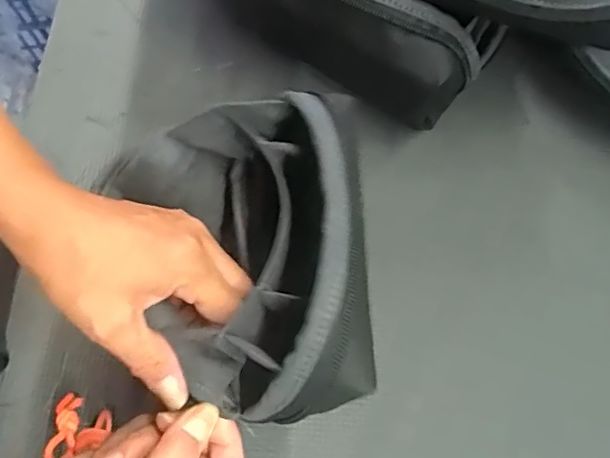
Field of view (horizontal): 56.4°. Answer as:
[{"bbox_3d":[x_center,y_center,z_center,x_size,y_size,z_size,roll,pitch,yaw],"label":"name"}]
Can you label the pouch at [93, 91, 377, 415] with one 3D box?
[{"bbox_3d":[-0.032,0.010,0.280,0.119,0.090,0.163,-15,70,-5],"label":"pouch"}]

